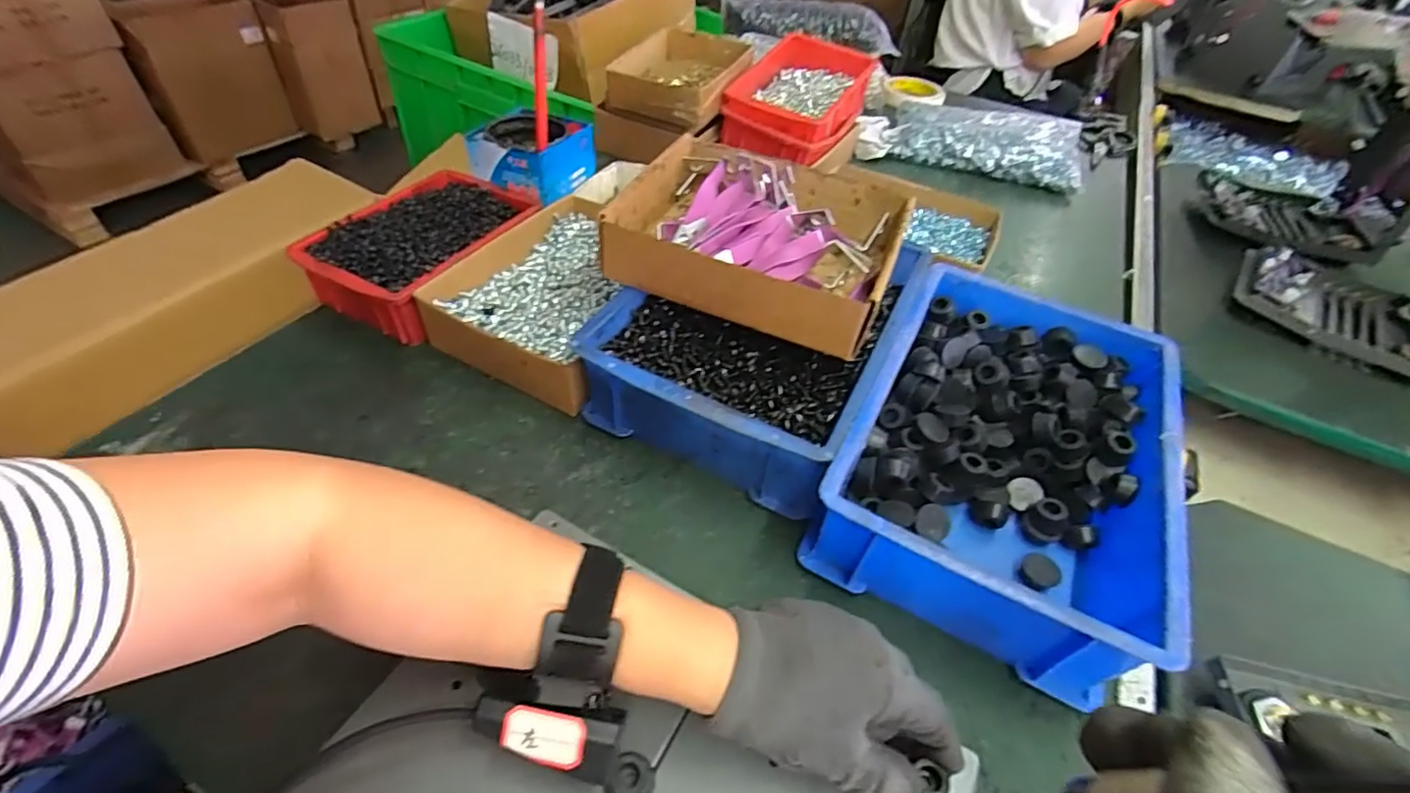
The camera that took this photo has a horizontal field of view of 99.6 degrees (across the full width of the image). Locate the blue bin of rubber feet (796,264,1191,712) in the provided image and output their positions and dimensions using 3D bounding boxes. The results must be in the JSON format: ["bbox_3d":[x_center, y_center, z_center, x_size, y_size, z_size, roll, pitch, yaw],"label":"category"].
[{"bbox_3d":[0.220,0.031,0.442,0.207,0.082,0.304,24,50,16],"label":"blue bin of rubber feet"}]

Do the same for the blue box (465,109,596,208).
[{"bbox_3d":[-0.185,-0.256,0.629,0.105,0.049,0.108,16,48,9],"label":"blue box"}]

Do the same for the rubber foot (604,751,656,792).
[{"bbox_3d":[-0.036,0.194,0.298,0.021,0.016,0.023,12,48,6],"label":"rubber foot"}]

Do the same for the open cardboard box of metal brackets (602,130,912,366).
[{"bbox_3d":[0.048,-0.134,0.489,0.207,0.052,0.193,20,49,13],"label":"open cardboard box of metal brackets"}]

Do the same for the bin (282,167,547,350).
[{"bbox_3d":[-0.263,-0.139,0.565,0.129,0.060,0.189,23,50,15],"label":"bin"}]

